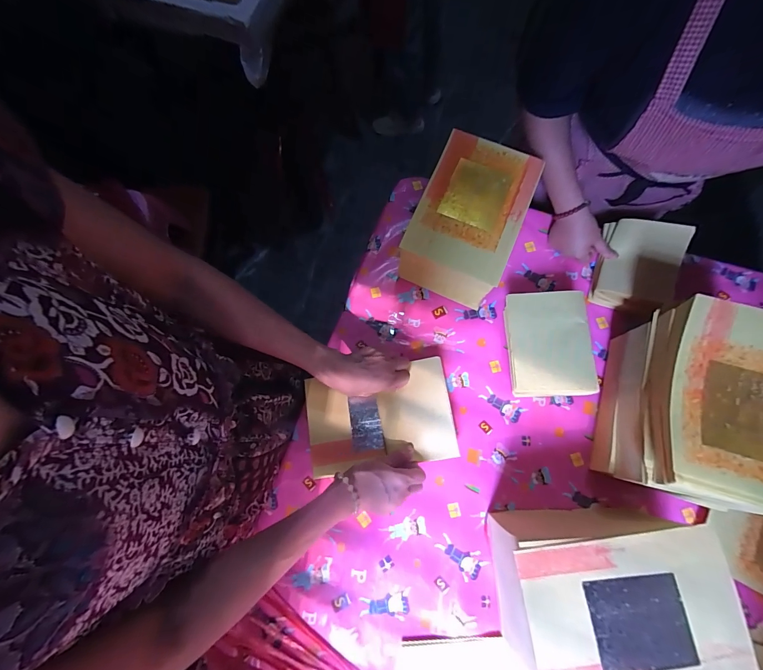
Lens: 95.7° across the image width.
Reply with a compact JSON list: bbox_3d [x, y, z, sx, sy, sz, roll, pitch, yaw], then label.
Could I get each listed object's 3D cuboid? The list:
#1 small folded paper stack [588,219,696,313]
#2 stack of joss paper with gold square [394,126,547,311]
[{"bbox_3d":[0.449,-0.126,0.608,0.124,0.050,0.162,20,86,31],"label":"small folded paper stack"},{"bbox_3d":[0.140,-0.183,0.608,0.159,0.162,0.223,23,78,3],"label":"stack of joss paper with gold square"}]

